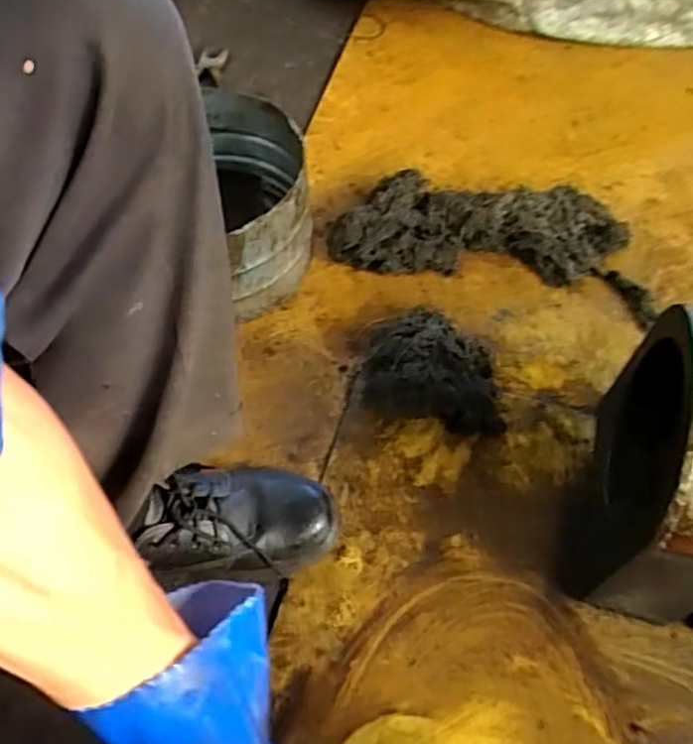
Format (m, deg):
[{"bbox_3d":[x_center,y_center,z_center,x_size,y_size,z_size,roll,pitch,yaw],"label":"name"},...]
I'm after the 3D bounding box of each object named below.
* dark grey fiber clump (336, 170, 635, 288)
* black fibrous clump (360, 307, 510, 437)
[{"bbox_3d":[0.173,-0.190,0.852,0.376,0.062,0.136,6,58,3],"label":"dark grey fiber clump"},{"bbox_3d":[0.099,-0.009,0.728,0.149,0.077,0.133,7,58,4],"label":"black fibrous clump"}]

